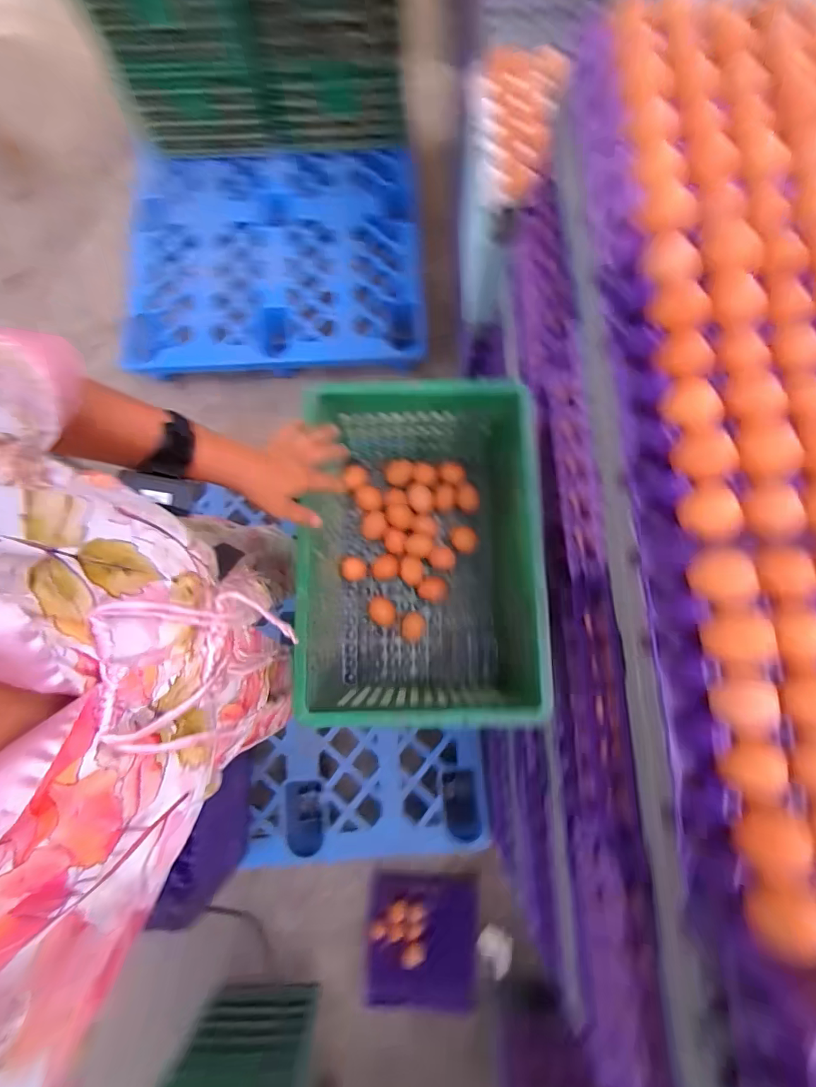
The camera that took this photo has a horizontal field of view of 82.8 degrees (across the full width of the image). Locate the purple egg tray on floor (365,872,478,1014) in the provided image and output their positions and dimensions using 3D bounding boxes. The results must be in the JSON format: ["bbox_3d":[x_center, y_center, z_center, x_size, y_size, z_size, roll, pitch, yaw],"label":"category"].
[{"bbox_3d":[0.041,1.092,1.232,0.299,0.082,0.311,3,79,-1],"label":"purple egg tray on floor"}]

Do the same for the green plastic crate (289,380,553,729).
[{"bbox_3d":[0.020,0.015,0.720,0.305,0.251,0.426,-2,79,-2],"label":"green plastic crate"}]

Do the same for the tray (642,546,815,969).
[{"bbox_3d":[0.351,0.145,0.362,0.260,0.053,0.306,-2,79,-2],"label":"tray"}]

